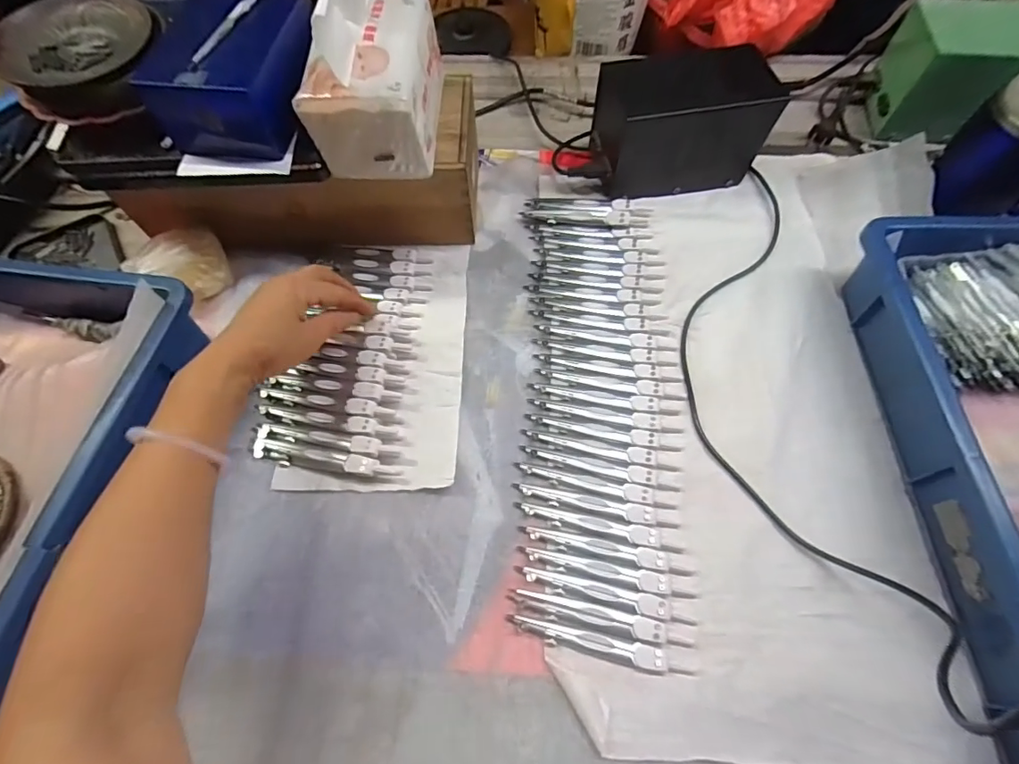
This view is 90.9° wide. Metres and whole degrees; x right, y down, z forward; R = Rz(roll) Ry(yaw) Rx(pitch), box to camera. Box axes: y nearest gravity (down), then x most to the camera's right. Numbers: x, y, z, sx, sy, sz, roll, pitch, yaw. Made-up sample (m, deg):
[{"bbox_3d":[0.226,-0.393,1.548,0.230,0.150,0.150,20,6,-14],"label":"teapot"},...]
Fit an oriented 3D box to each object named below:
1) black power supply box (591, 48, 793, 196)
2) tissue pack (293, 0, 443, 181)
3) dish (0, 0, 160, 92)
[{"bbox_3d":[0.180,-0.268,0.521,0.175,0.105,0.090,-14,62,-6],"label":"black power supply box"},{"bbox_3d":[-0.109,-0.255,0.404,0.091,0.115,0.127,1,64,4],"label":"tissue pack"},{"bbox_3d":[-0.343,-0.273,0.400,0.115,0.021,0.101,-21,65,-7],"label":"dish"}]

